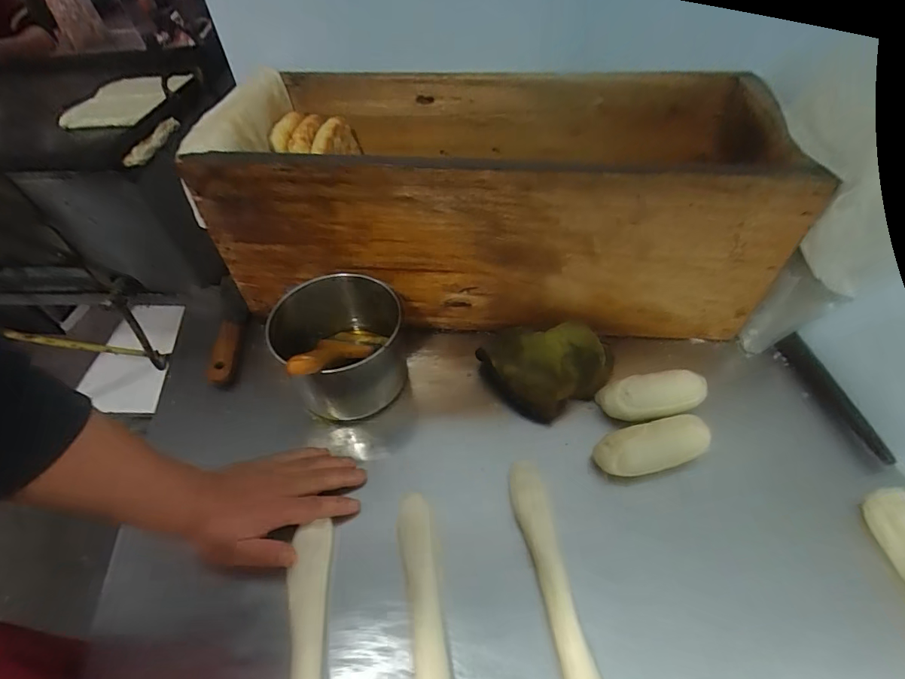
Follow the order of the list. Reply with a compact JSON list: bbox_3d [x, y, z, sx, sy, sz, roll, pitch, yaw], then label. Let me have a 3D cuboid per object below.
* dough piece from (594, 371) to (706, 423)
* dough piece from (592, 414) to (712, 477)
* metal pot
[{"bbox_3d":[0.230,0.063,0.501,0.120,0.031,0.044,-7,50,-3],"label":"dough piece"},{"bbox_3d":[0.209,0.110,0.464,0.115,0.032,0.047,-11,50,-7],"label":"dough piece"},{"bbox_3d":[-0.133,0.009,0.514,0.132,0.101,0.142,-1,50,1],"label":"metal pot"}]

